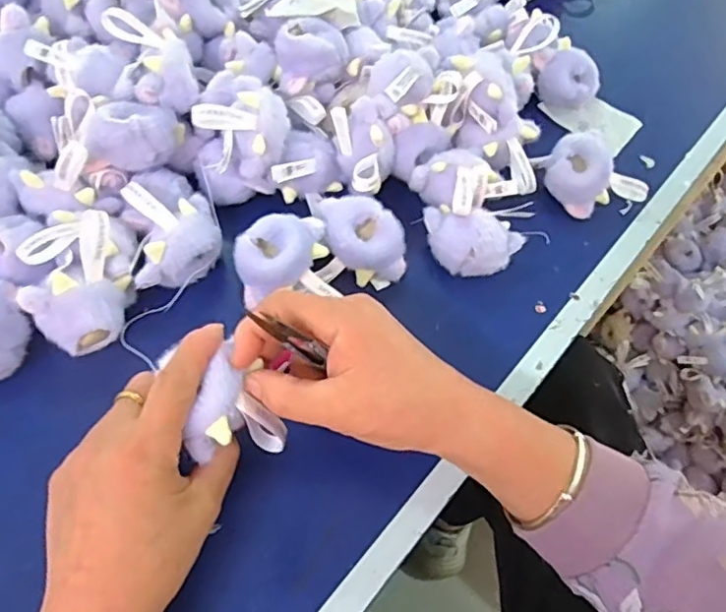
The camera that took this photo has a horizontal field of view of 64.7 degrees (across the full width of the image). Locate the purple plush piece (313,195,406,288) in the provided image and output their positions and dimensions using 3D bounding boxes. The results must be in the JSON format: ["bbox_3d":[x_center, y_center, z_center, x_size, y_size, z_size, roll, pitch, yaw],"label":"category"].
[{"bbox_3d":[-0.001,-0.054,0.421,0.074,0.036,0.042,40,65,17],"label":"purple plush piece"}]

